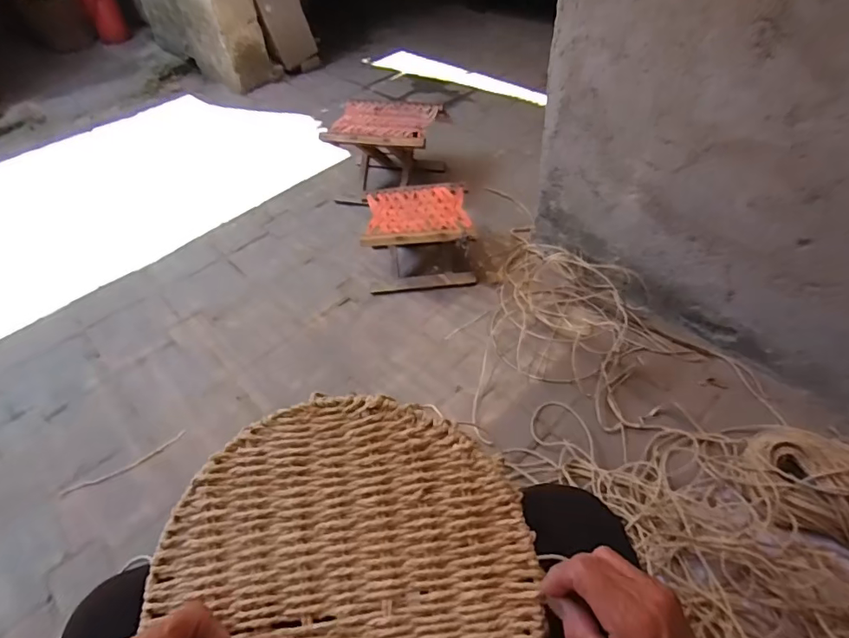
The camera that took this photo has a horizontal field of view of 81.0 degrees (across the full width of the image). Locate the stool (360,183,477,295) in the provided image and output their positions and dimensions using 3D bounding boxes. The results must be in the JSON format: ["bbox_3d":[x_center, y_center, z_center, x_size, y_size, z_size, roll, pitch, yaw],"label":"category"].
[{"bbox_3d":[-0.006,-0.214,1.324,0.270,0.185,0.230,-2,47,3],"label":"stool"}]

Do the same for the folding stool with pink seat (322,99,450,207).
[{"bbox_3d":[-0.112,-0.519,1.568,0.304,0.239,0.278,8,48,13],"label":"folding stool with pink seat"}]

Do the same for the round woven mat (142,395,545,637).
[{"bbox_3d":[-0.051,0.196,0.361,0.257,0.005,0.277,-1,69,2],"label":"round woven mat"}]

